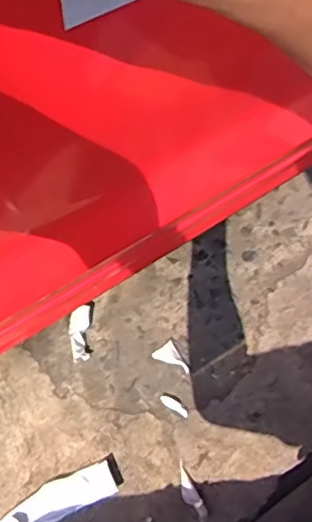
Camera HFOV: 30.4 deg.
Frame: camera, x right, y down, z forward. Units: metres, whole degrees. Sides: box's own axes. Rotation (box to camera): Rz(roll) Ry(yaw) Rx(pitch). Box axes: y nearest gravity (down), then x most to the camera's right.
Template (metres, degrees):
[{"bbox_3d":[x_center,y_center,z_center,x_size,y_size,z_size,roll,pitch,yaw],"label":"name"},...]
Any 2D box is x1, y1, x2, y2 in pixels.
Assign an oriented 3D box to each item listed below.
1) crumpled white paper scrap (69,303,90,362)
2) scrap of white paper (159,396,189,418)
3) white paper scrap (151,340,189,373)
[{"bbox_3d":[-0.109,0.100,0.817,0.029,0.017,0.084,-2,61,-2],"label":"crumpled white paper scrap"},{"bbox_3d":[0.025,0.193,0.766,0.043,0.004,0.014,37,67,18],"label":"scrap of white paper"},{"bbox_3d":[0.022,0.138,0.793,0.033,0.006,0.049,-32,66,-17],"label":"white paper scrap"}]

